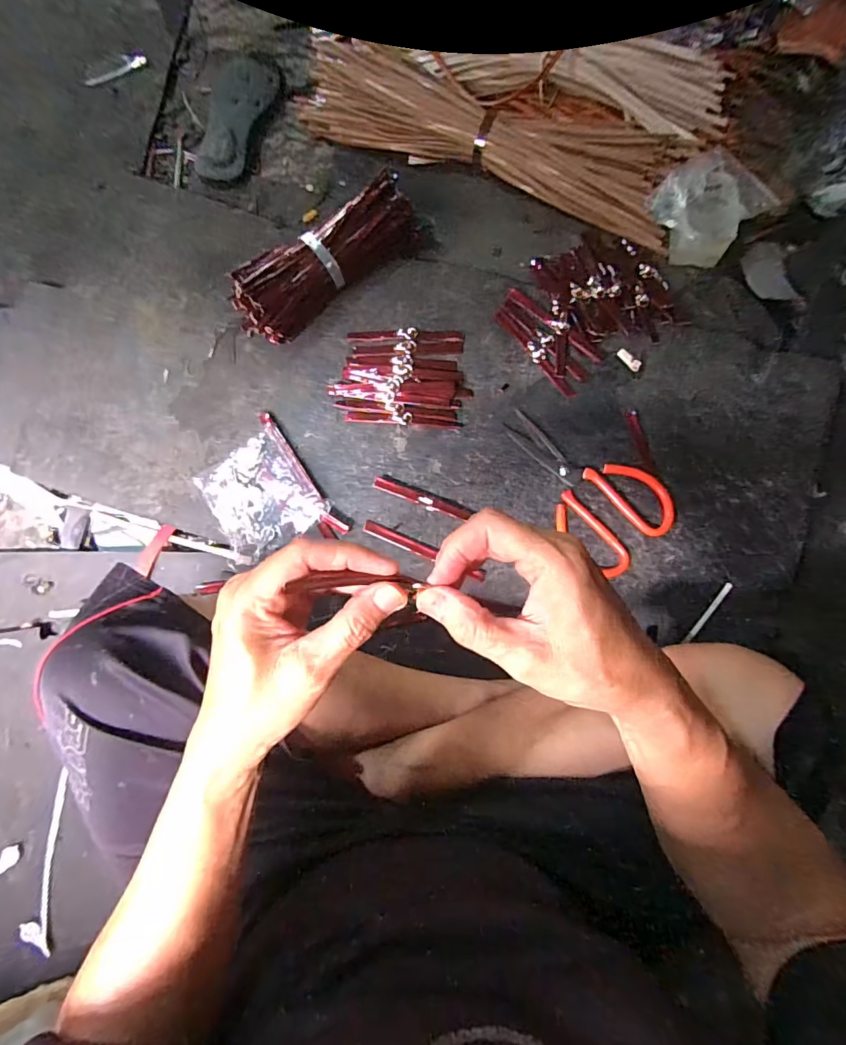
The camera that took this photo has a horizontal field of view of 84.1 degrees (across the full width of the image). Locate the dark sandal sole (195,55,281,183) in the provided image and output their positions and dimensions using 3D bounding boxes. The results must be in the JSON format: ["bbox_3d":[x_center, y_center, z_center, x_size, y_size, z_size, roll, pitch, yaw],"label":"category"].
[{"bbox_3d":[-0.270,-0.591,0.685,0.084,0.021,0.232,9,81,-1],"label":"dark sandal sole"}]

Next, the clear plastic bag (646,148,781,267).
[{"bbox_3d":[0.367,-0.408,0.600,0.115,0.039,0.132,-28,83,-6],"label":"clear plastic bag"}]

